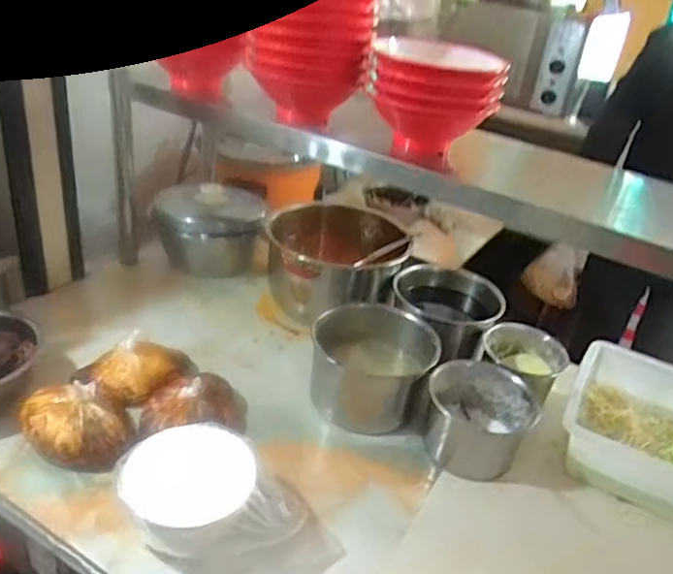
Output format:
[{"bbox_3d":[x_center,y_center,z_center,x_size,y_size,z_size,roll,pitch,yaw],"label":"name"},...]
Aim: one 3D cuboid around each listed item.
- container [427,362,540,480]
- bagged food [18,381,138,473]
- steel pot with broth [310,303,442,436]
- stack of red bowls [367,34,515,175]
[{"bbox_3d":[0.211,0.198,0.921,0.151,0.103,0.136,19,35,22],"label":"container"},{"bbox_3d":[-0.356,0.193,0.838,0.136,0.070,0.136,-10,35,-22],"label":"bagged food"},{"bbox_3d":[0.058,0.125,0.973,0.161,0.146,0.162,3,33,-2],"label":"steel pot with broth"},{"bbox_3d":[0.160,-0.293,0.963,0.187,0.159,0.166,14,34,14],"label":"stack of red bowls"}]

